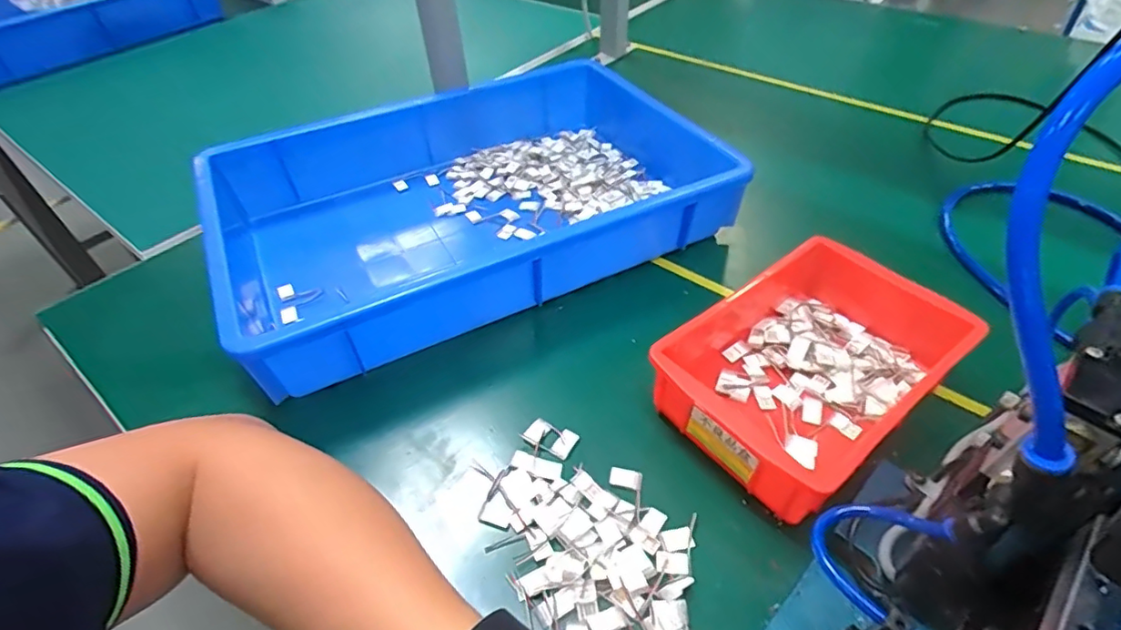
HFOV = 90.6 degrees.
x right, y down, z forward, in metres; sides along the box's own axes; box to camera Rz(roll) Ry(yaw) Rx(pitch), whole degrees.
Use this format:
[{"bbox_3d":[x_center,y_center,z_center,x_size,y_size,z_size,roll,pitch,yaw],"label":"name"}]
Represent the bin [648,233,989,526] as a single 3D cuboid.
[{"bbox_3d":[0.173,0.029,0.391,0.201,0.056,0.129,-31,52,-24],"label":"bin"}]

